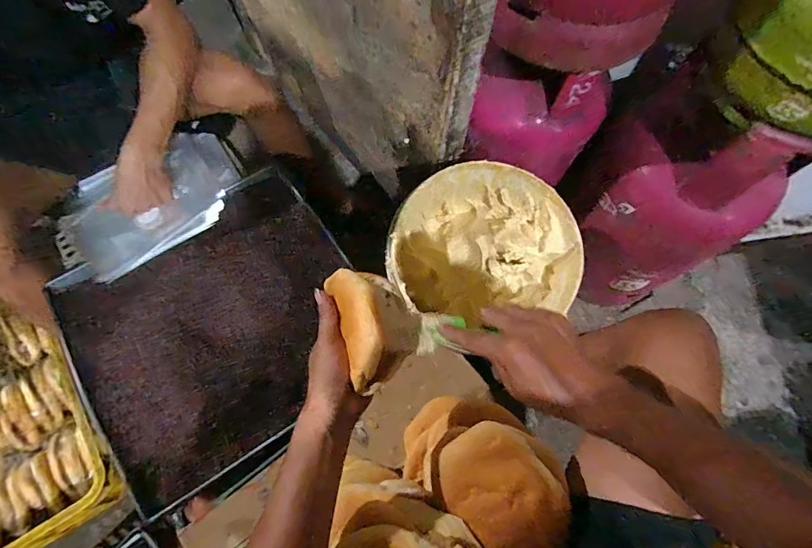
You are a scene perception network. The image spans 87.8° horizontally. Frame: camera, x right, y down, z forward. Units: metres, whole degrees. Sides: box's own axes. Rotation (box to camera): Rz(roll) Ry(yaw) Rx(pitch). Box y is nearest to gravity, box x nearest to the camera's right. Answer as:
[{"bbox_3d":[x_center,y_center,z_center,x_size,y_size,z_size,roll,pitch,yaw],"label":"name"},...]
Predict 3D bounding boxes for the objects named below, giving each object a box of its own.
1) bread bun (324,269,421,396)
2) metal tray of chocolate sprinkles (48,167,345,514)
[{"bbox_3d":[-0.030,0.046,0.438,0.078,0.061,0.124,-19,70,-9],"label":"bread bun"},{"bbox_3d":[-0.312,0.071,0.703,0.451,0.048,0.420,-34,73,-14],"label":"metal tray of chocolate sprinkles"}]

